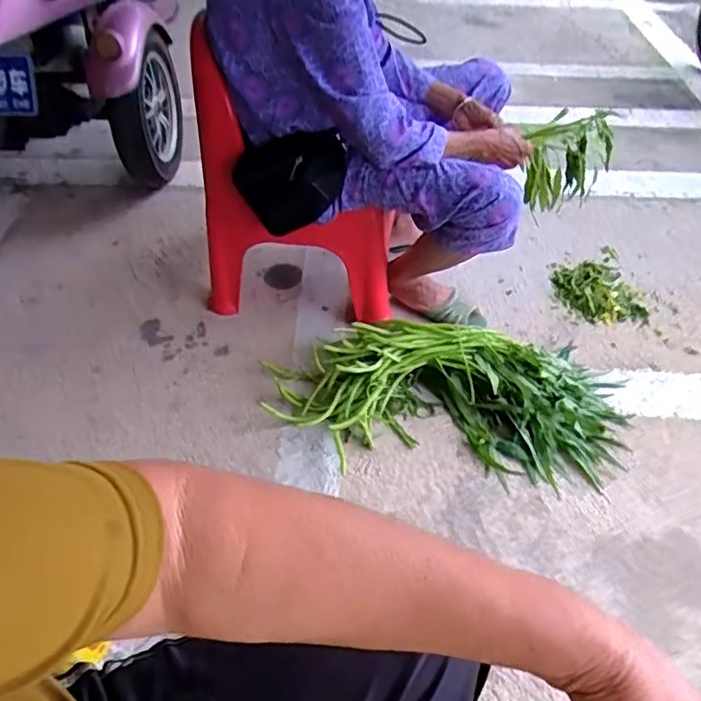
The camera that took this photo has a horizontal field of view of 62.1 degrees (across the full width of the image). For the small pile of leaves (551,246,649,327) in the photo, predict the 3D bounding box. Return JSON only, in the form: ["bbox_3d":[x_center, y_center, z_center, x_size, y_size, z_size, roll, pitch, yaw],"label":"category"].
[{"bbox_3d":[0.592,-0.161,1.414,0.194,0.025,0.259,-3,47,-4],"label":"small pile of leaves"}]

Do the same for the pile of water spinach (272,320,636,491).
[{"bbox_3d":[0.190,0.080,1.120,0.657,0.113,0.281,5,47,4],"label":"pile of water spinach"}]

